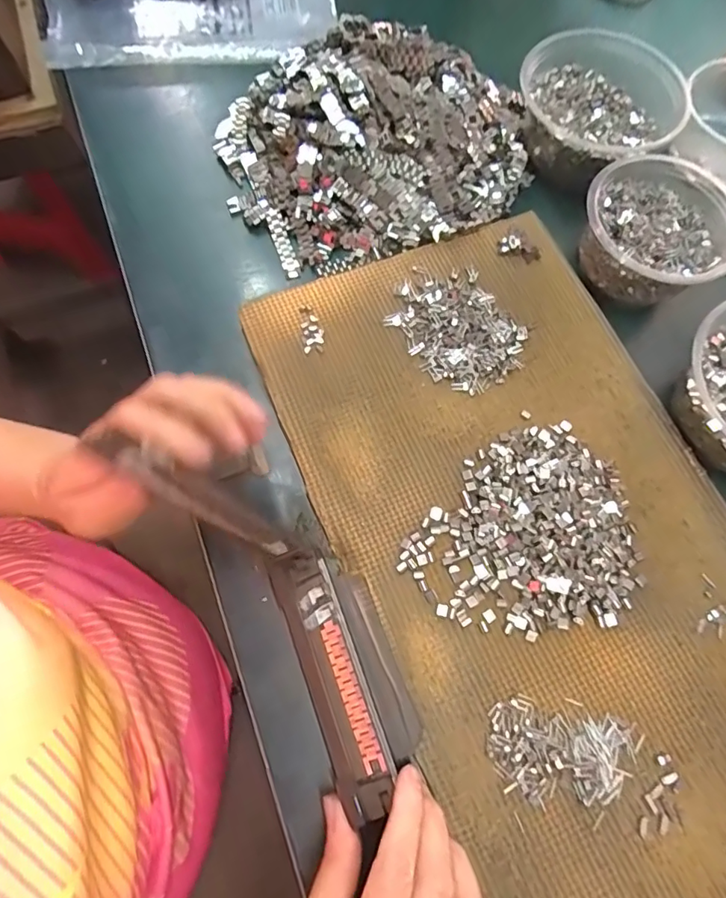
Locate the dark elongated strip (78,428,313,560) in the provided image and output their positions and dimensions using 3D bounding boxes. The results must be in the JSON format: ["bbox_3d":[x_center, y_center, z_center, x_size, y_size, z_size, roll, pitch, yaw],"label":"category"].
[{"bbox_3d":[-0.071,0.032,0.255,0.017,0.136,0.015,9,66,39],"label":"dark elongated strip"}]

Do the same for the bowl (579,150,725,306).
[{"bbox_3d":[0.229,-0.174,0.393,0.112,0.052,0.122,31,73,9],"label":"bowl"}]

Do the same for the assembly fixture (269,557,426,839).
[{"bbox_3d":[-0.008,0.129,0.294,0.054,0.024,0.142,-21,74,-8],"label":"assembly fixture"}]

